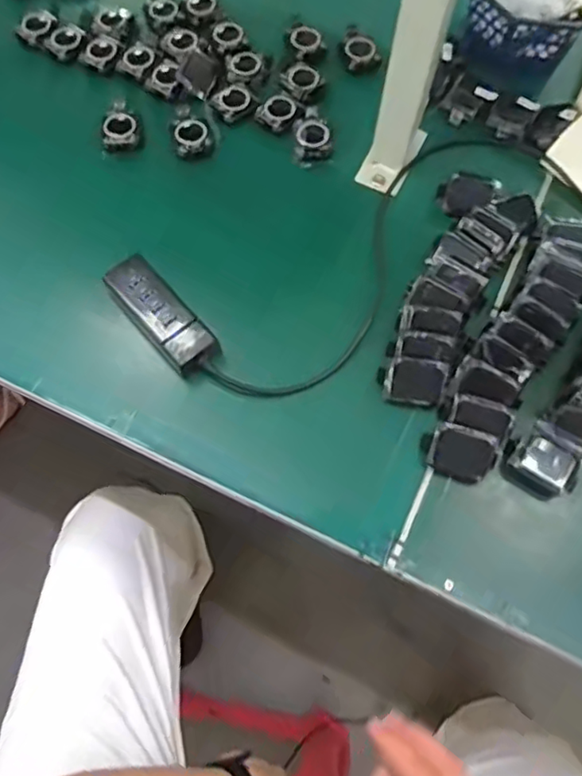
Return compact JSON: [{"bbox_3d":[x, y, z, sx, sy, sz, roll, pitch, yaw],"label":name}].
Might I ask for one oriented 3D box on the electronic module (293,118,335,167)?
[{"bbox_3d":[0.021,-0.227,0.547,0.034,0.013,0.047,0,70,-1],"label":"electronic module"}]

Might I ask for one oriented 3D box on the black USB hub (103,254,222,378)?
[{"bbox_3d":[-0.103,-0.055,0.476,0.039,0.033,0.107,-39,75,-13],"label":"black USB hub"}]

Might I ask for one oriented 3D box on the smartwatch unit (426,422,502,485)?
[{"bbox_3d":[0.126,0.047,0.433,0.048,0.014,0.038,23,98,8],"label":"smartwatch unit"}]

